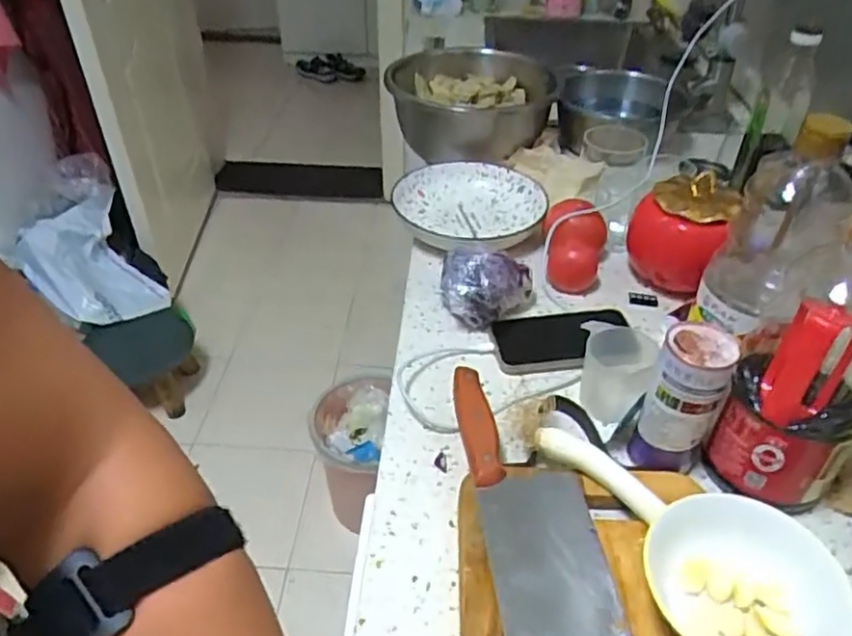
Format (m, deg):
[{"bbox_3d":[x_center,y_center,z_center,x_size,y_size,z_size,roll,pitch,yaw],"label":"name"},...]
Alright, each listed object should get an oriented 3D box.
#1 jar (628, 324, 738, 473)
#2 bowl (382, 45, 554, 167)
[{"bbox_3d":[0.208,0.069,0.521,0.053,0.129,0.050,1,40,-1],"label":"jar"},{"bbox_3d":[0.064,-0.328,0.978,0.240,0.110,0.276,10,41,10],"label":"bowl"}]

